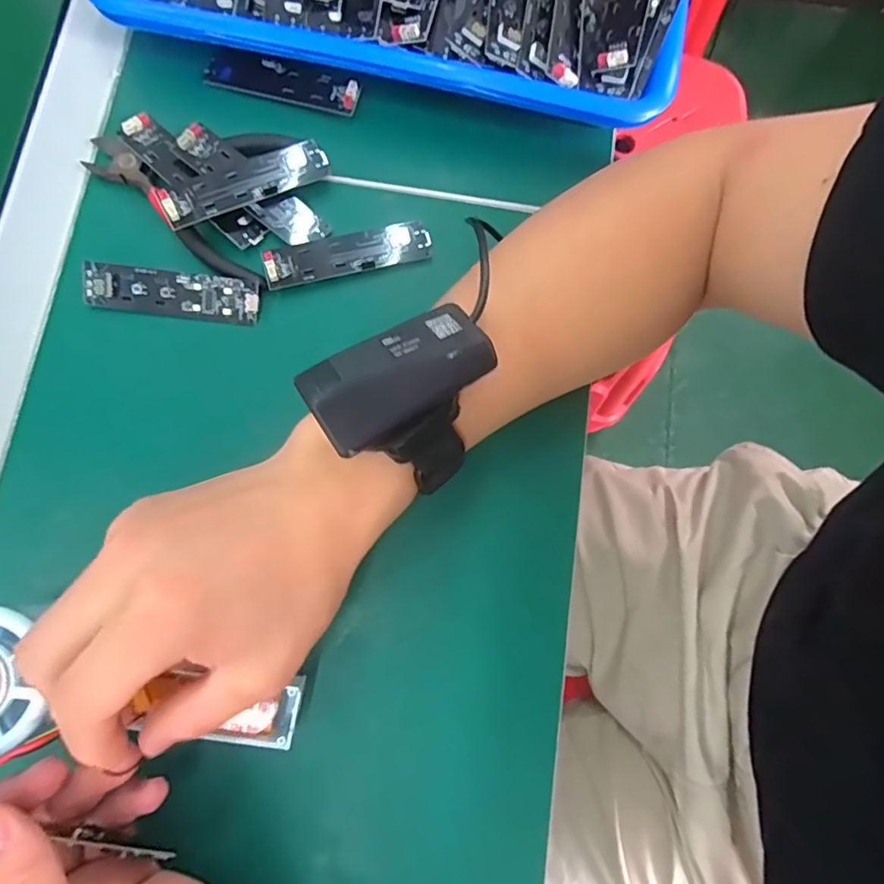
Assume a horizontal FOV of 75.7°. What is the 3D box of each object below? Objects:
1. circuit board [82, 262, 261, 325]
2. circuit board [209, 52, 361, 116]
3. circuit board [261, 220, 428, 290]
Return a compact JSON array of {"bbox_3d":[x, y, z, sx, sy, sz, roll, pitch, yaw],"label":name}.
[{"bbox_3d":[-0.144,-0.079,0.305,0.090,0.004,0.023,6,98,-4],"label":"circuit board"},{"bbox_3d":[-0.093,-0.210,0.332,0.091,0.006,0.023,15,78,0],"label":"circuit board"},{"bbox_3d":[-0.052,-0.105,0.315,0.091,0.010,0.024,-16,80,-6],"label":"circuit board"}]

